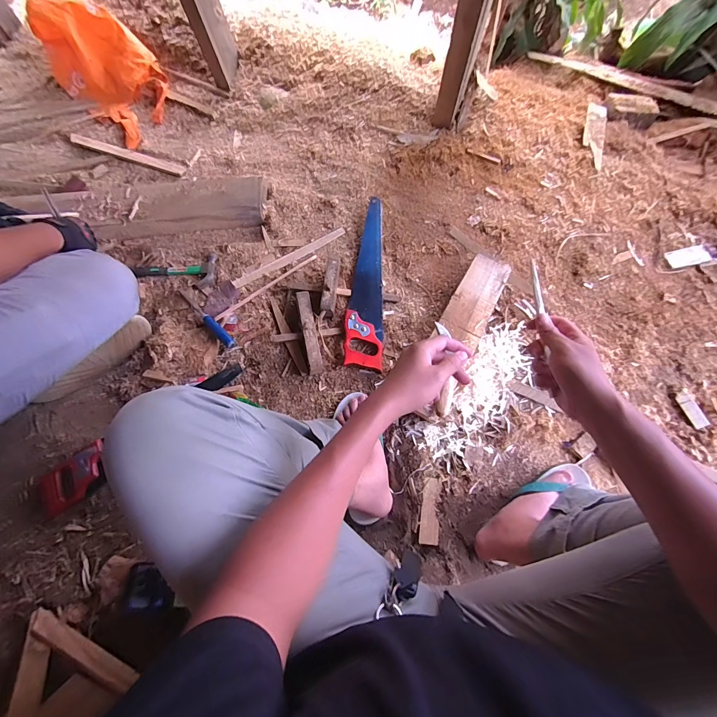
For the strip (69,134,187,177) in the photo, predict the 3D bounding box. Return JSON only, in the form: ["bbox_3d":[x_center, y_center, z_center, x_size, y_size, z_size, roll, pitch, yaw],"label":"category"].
[{"bbox_3d":[-0.711,-0.628,1.047,0.402,0.012,0.035,19,75,8],"label":"strip"}]

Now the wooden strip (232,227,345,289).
[{"bbox_3d":[-0.178,-0.263,0.884,0.311,0.005,0.026,-29,74,-6],"label":"wooden strip"}]

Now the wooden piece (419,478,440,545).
[{"bbox_3d":[0.144,0.308,0.694,0.037,0.011,0.121,4,74,4],"label":"wooden piece"}]

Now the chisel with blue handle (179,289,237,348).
[{"bbox_3d":[-0.371,-0.103,0.833,0.023,0.024,0.218,-44,77,-10],"label":"chisel with blue handle"}]

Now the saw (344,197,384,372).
[{"bbox_3d":[0.023,-0.194,0.843,0.086,0.027,0.448,3,74,3],"label":"saw"}]

